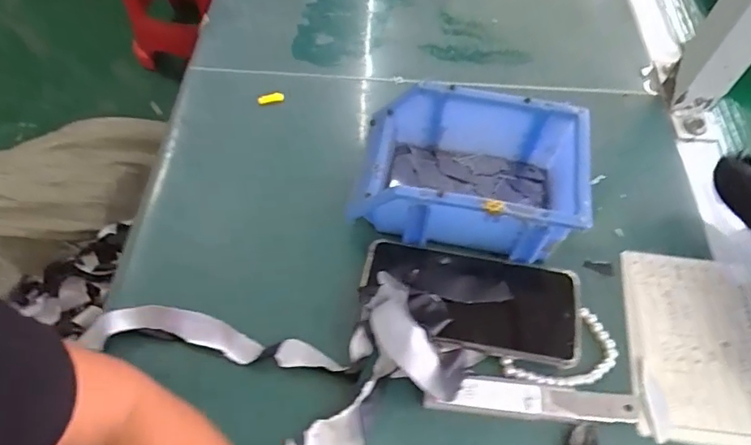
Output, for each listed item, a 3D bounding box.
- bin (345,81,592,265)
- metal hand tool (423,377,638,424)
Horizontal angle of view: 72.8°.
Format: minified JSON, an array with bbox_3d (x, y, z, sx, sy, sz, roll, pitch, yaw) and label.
[{"bbox_3d":[0.077,-0.040,0.423,0.171,0.079,0.116,10,58,5],"label":"bin"},{"bbox_3d":[0.111,0.126,0.361,0.149,0.009,0.023,5,58,2],"label":"metal hand tool"}]

